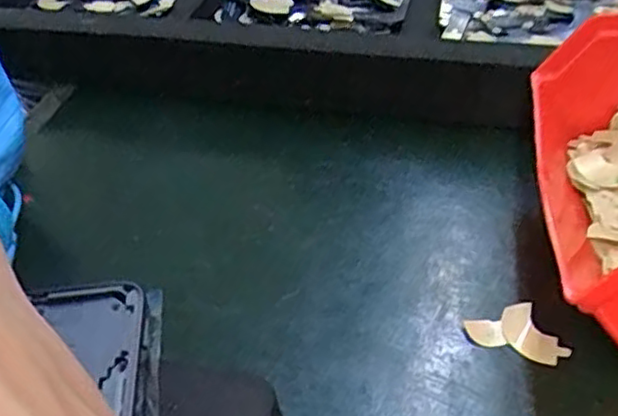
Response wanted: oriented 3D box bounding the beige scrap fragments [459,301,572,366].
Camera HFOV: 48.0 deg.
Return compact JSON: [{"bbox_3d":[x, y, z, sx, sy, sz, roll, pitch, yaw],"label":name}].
[{"bbox_3d":[0.067,0.038,0.221,0.031,0.006,0.016,13,43,18],"label":"beige scrap fragments"}]

